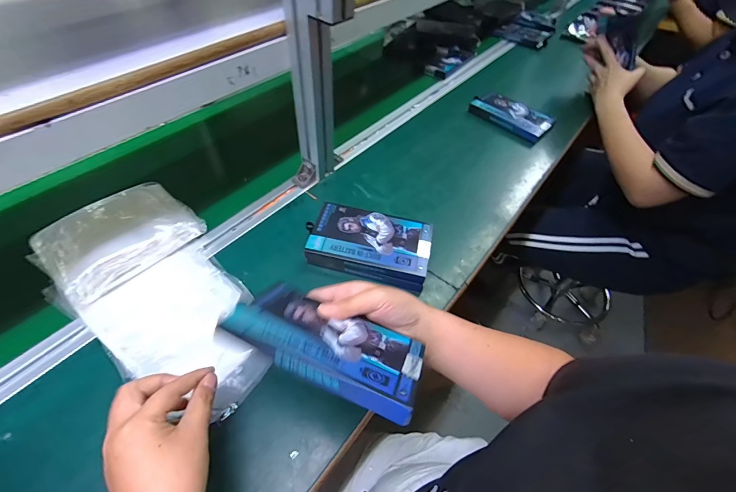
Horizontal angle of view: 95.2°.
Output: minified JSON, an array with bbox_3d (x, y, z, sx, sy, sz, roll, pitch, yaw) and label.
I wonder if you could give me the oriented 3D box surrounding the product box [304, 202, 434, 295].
[{"bbox_3d":[0.002,-0.002,0.483,0.173,0.035,0.106,11,51,6],"label":"product box"}]

